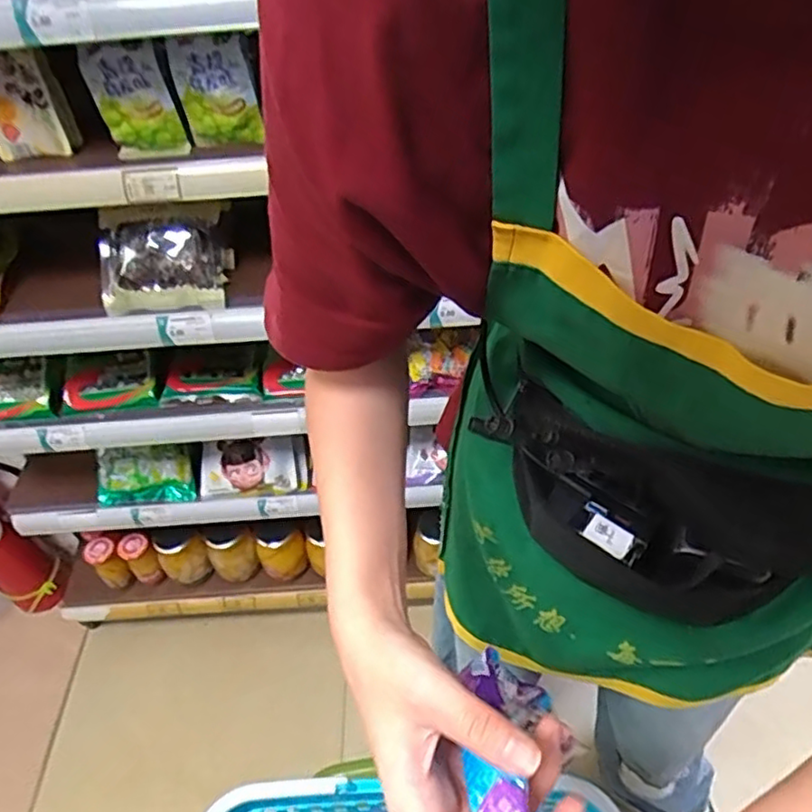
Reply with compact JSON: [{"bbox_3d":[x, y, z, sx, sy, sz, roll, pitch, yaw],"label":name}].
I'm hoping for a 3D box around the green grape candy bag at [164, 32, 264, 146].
[{"bbox_3d":[-0.211,-0.346,0.718,0.076,0.104,0.026,3,49,7],"label":"green grape candy bag"}]

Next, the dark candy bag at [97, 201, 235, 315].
[{"bbox_3d":[-0.307,-0.188,0.828,0.149,0.130,0.051,-3,7,-2],"label":"dark candy bag"}]

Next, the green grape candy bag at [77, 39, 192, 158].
[{"bbox_3d":[-0.303,-0.340,0.730,0.079,0.113,0.042,-19,50,-12],"label":"green grape candy bag"}]

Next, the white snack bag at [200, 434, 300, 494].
[{"bbox_3d":[-0.266,0.099,1.106,0.168,0.077,0.063,-2,49,2],"label":"white snack bag"}]

